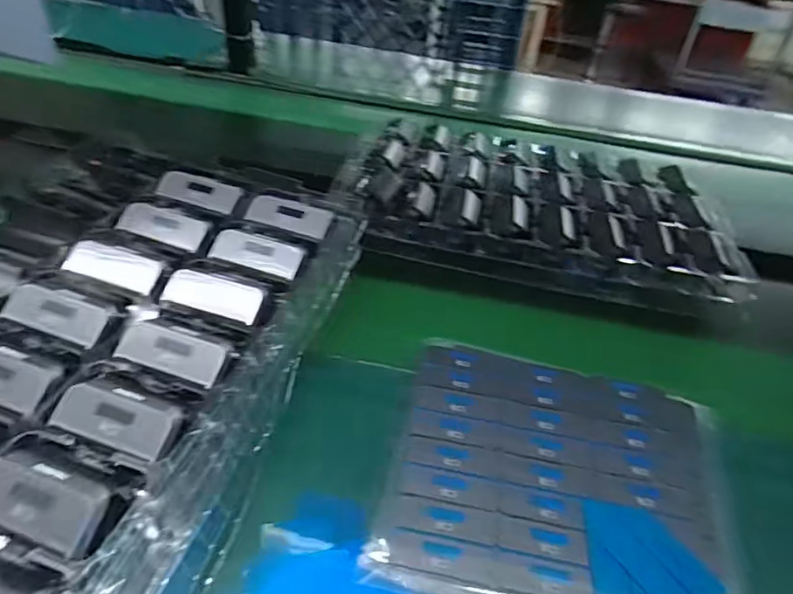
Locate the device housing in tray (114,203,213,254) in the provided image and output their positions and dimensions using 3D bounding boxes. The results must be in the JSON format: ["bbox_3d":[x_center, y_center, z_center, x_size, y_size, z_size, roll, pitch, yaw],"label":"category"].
[{"bbox_3d":[-0.198,-0.061,0.474,0.083,0.004,0.031,17,64,8],"label":"device housing in tray"}]

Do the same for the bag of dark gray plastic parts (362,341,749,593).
[{"bbox_3d":[0.132,0.141,0.437,0.263,0.020,0.225,14,41,8],"label":"bag of dark gray plastic parts"}]

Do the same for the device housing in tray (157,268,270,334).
[{"bbox_3d":[-0.136,0.003,0.426,0.078,0.023,0.035,16,66,12],"label":"device housing in tray"}]

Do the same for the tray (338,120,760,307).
[{"bbox_3d":[0.198,-0.128,0.771,0.478,0.084,0.298,13,41,7],"label":"tray"}]

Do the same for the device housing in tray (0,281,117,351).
[{"bbox_3d":[-0.237,0.011,0.394,0.080,0.010,0.034,18,68,10],"label":"device housing in tray"}]

